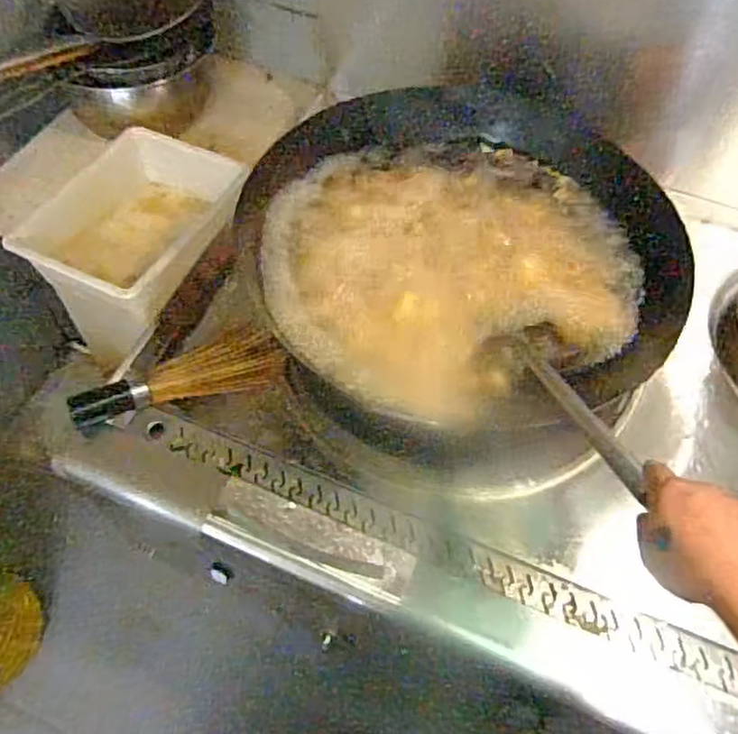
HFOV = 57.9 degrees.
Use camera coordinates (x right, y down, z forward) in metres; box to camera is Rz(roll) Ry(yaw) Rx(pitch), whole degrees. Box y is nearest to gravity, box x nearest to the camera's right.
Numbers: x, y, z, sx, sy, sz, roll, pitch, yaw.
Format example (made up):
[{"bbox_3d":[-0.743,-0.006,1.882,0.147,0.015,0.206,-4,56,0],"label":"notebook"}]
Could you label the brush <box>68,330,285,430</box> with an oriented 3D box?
[{"bbox_3d":[-0.244,0.019,0.871,0.264,0.060,0.068,-12,58,-10],"label":"brush"}]

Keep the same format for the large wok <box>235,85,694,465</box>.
[{"bbox_3d":[0.110,-0.145,0.879,0.507,0.136,0.503,1,57,-1],"label":"large wok"}]

